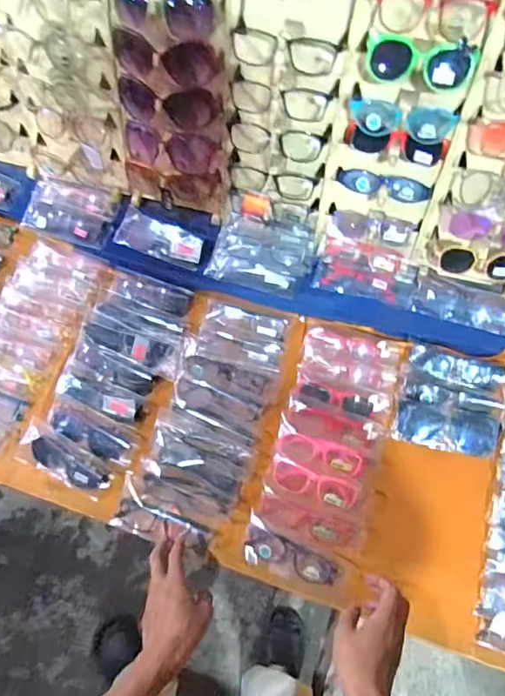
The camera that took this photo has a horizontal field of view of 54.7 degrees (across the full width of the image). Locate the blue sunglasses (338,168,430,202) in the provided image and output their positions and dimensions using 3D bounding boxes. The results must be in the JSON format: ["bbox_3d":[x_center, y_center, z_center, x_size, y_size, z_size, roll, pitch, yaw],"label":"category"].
[{"bbox_3d":[0.181,-0.224,0.677,0.124,0.030,0.043,18,67,8],"label":"blue sunglasses"}]

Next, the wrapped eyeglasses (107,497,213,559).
[{"bbox_3d":[-0.123,0.246,0.669,0.140,0.023,0.040,14,66,12],"label":"wrapped eyeglasses"}]

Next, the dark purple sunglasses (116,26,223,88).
[{"bbox_3d":[-0.113,-0.371,0.638,0.137,0.050,0.046,13,66,5],"label":"dark purple sunglasses"}]

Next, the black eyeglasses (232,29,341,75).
[{"bbox_3d":[0.038,-0.365,0.603,0.132,0.052,0.042,17,67,7],"label":"black eyeglasses"}]

